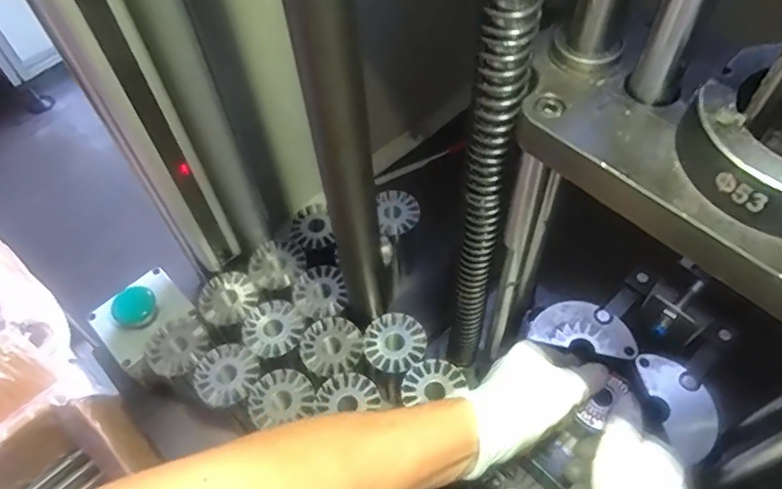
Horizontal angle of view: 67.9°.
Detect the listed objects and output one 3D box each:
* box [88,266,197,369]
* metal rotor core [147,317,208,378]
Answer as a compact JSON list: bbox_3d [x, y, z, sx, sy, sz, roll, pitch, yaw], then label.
[{"bbox_3d":[-0.228,0.062,0.528,0.070,0.046,0.079,39,66,25],"label":"box"},{"bbox_3d":[-0.182,0.091,0.503,0.052,0.021,0.051,-2,57,2],"label":"metal rotor core"}]

